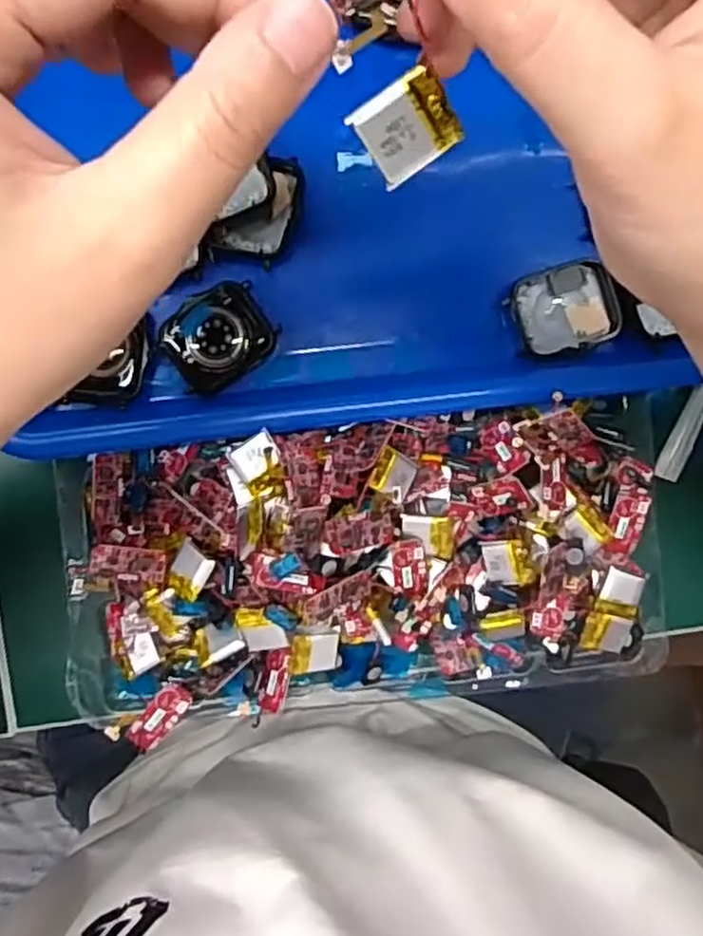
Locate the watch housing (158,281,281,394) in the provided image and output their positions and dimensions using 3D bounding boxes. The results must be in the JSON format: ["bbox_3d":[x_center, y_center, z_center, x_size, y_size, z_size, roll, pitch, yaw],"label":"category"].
[{"bbox_3d":[-0.056,-0.055,0.302,0.045,0.005,0.036,-37,91,-1],"label":"watch housing"}]

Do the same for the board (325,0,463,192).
[{"bbox_3d":[0.009,-0.087,0.143,0.026,0.065,0.014,-7,56,-2],"label":"board"}]

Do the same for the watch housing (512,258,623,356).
[{"bbox_3d":[0.092,-0.069,0.310,0.044,0.005,0.036,-17,90,-2],"label":"watch housing"}]

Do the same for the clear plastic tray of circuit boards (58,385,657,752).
[{"bbox_3d":[0.006,0.043,0.304,0.255,0.041,0.123,-7,90,-2],"label":"clear plastic tray of circuit boards"}]

